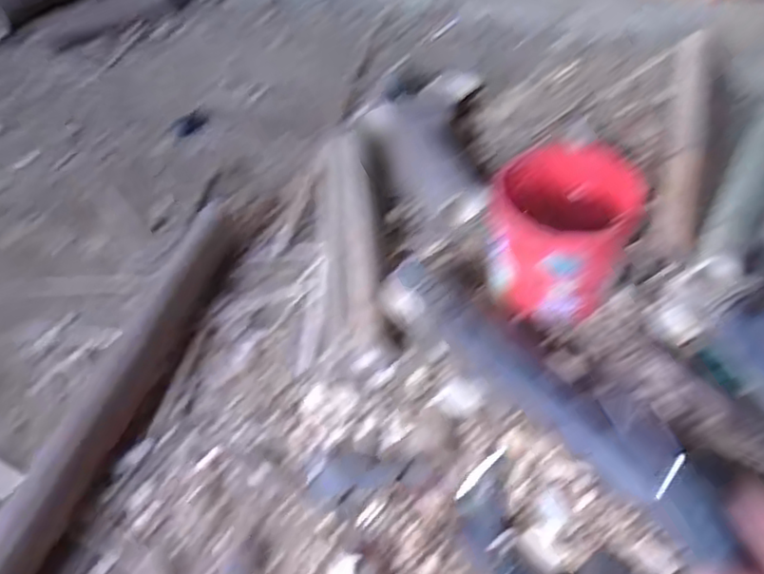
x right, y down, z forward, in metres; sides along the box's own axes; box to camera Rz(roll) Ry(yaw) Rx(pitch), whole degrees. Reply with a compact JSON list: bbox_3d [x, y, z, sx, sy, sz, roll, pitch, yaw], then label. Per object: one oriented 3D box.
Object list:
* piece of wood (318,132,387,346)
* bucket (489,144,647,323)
[{"bbox_3d":[-0.042,-0.071,0.856,0.071,0.056,0.382,-8,48,-1],"label":"piece of wood"},{"bbox_3d":[0.192,-0.059,0.737,0.149,0.123,0.158,3,48,8],"label":"bucket"}]

